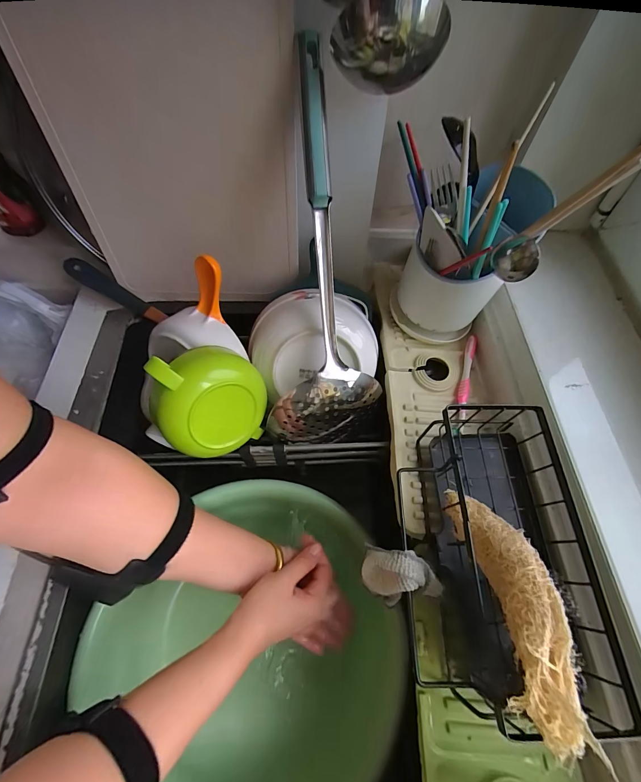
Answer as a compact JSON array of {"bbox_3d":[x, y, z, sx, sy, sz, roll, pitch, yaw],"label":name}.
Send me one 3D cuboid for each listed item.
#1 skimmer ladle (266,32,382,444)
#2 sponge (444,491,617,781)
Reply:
[{"bbox_3d":[0.005,-0.112,0.356,0.125,0.369,0.042,1,23,0],"label":"skimmer ladle"},{"bbox_3d":[0.139,0.142,0.246,0.049,0.033,0.167,3,30,1],"label":"sponge"}]

